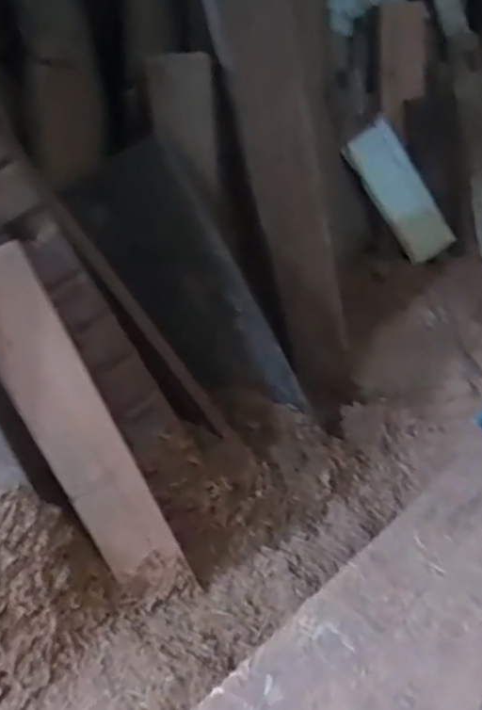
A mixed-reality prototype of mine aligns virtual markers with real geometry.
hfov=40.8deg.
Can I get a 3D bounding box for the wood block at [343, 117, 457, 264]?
[{"bbox_3d":[0.442,-0.443,1.793,0.145,0.401,0.028,-38,21,5],"label":"wood block"}]

